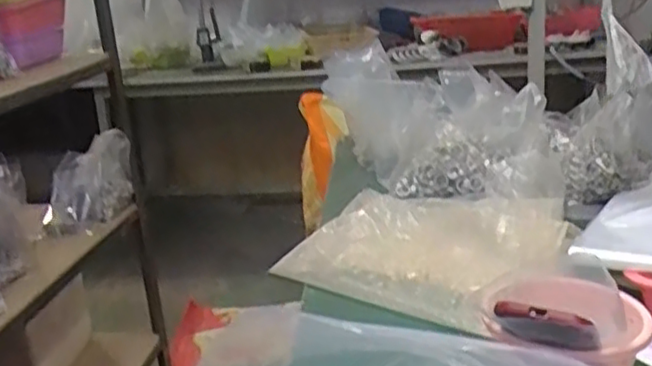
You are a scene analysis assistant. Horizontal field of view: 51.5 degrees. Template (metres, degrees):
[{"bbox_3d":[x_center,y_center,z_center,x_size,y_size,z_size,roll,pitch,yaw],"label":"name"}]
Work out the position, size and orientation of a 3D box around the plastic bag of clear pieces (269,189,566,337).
[{"bbox_3d":[0.134,0.096,0.923,0.357,0.067,0.280,3,19,23],"label":"plastic bag of clear pieces"}]

